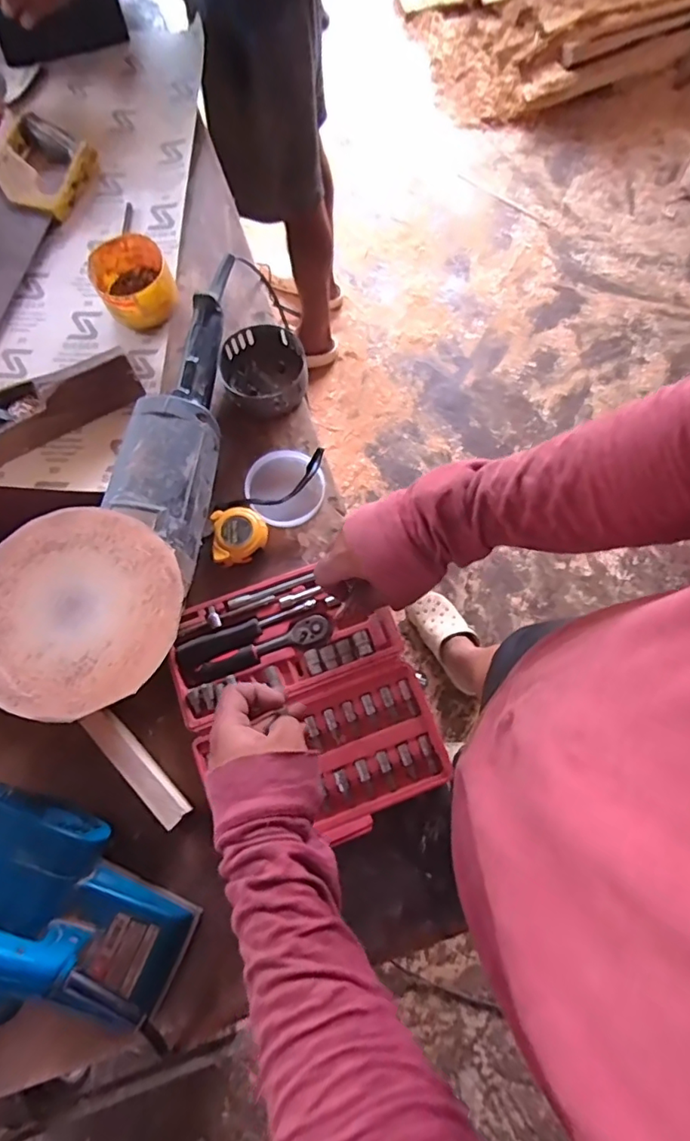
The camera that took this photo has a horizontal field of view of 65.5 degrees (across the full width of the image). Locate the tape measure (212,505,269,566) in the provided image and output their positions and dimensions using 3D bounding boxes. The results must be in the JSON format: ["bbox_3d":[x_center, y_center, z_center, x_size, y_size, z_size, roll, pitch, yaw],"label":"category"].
[{"bbox_3d":[-0.119,-0.040,0.603,0.063,0.032,0.063,0,74,1],"label":"tape measure"}]

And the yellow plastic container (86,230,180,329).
[{"bbox_3d":[-0.269,-0.369,0.692,0.094,0.053,0.110,-25,75,-6],"label":"yellow plastic container"}]

